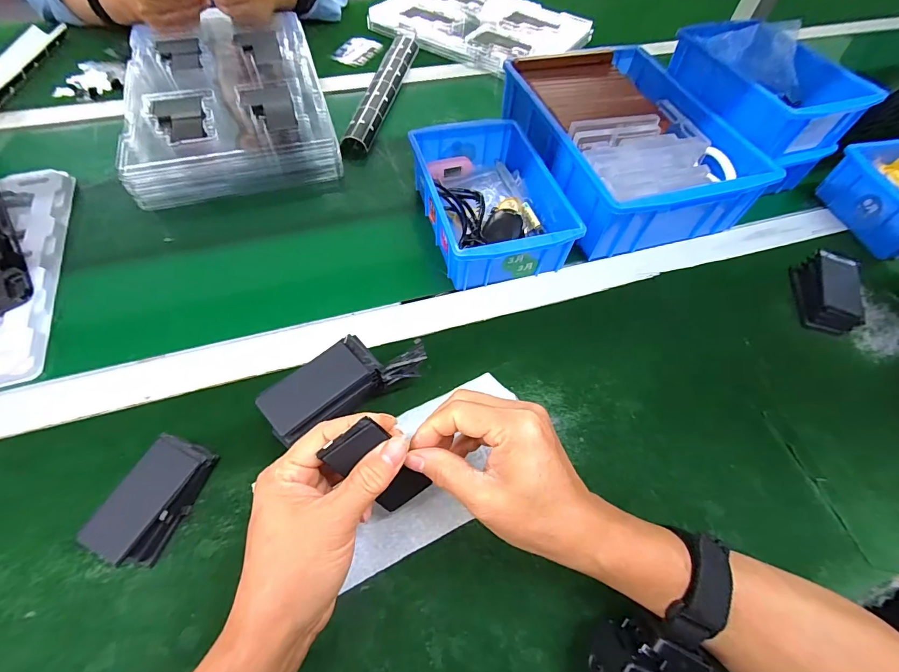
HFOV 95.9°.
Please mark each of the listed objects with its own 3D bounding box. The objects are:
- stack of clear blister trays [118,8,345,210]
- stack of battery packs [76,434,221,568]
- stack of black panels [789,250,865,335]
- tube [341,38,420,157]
[{"bbox_3d":[-0.287,-0.312,0.540,0.236,0.053,0.313,-12,60,-11],"label":"stack of clear blister trays"},{"bbox_3d":[-0.207,0.114,0.286,0.044,0.030,0.079,19,59,8],"label":"stack of battery packs"},{"bbox_3d":[0.402,-0.050,0.429,0.049,0.028,0.094,19,59,8],"label":"stack of black panels"},{"bbox_3d":[-0.101,-0.372,0.613,0.042,0.031,0.293,11,58,3],"label":"tube"}]

